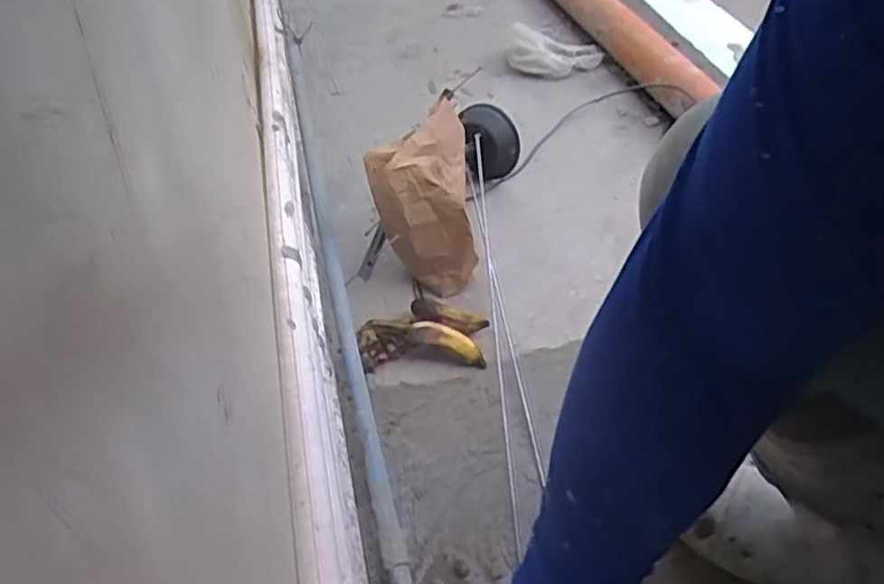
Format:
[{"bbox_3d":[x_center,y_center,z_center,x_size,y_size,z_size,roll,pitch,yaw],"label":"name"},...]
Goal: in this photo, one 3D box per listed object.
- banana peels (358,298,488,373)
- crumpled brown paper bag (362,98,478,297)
[{"bbox_3d":[-0.024,0.051,0.905,0.161,0.043,0.092,-2,45,2],"label":"banana peels"},{"bbox_3d":[-0.025,-0.103,0.914,0.125,0.228,0.096,-8,45,-4],"label":"crumpled brown paper bag"}]

